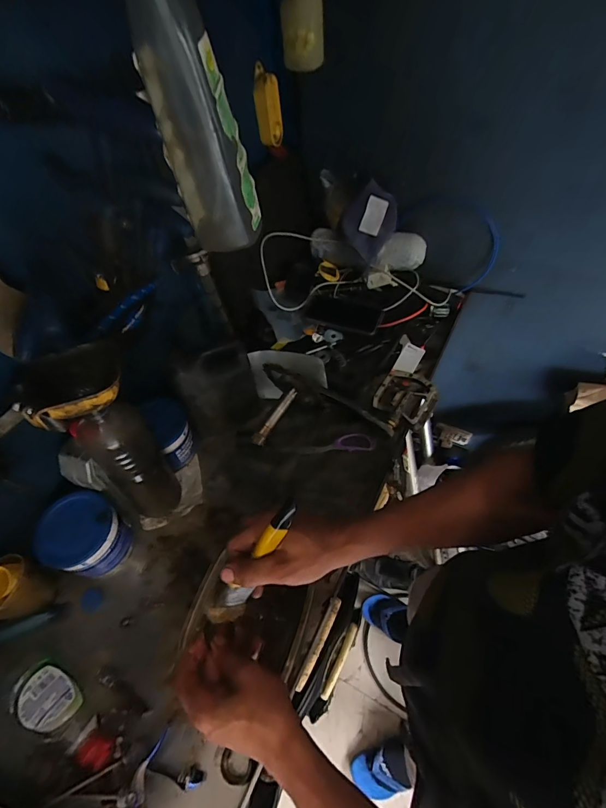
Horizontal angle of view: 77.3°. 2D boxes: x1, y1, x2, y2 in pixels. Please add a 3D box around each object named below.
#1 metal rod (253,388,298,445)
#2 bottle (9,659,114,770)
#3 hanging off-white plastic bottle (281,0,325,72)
[{"bbox_3d":[-0.048,0.021,0.665,0.016,0.019,0.115,30,74,23],"label":"metal rod"},{"bbox_3d":[-0.290,0.381,0.463,0.147,0.040,0.059,24,60,20],"label":"bottle"},{"bbox_3d":[-0.001,-0.378,0.363,0.038,0.086,0.033,-8,54,-1],"label":"hanging off-white plastic bottle"}]

